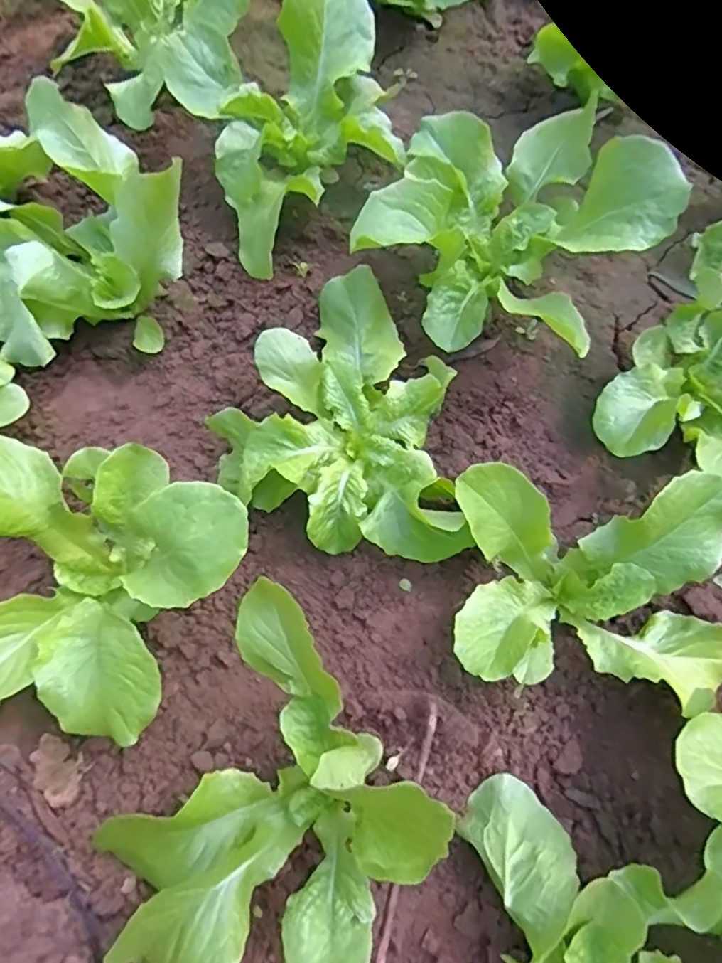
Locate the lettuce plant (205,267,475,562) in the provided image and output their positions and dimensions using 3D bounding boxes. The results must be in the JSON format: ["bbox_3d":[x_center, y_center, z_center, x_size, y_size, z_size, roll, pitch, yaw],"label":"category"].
[{"bbox_3d":[0.011,-0.059,0.581,0.280,0.104,0.267,0,73,-1],"label":"lettuce plant"}]

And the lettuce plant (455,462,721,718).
[{"bbox_3d":[0.221,0.101,0.520,0.274,0.134,0.188,2,73,0],"label":"lettuce plant"}]

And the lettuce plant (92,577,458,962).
[{"bbox_3d":[-0.068,0.260,0.434,0.221,0.182,0.282,32,75,9],"label":"lettuce plant"}]

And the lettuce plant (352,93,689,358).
[{"bbox_3d":[0.173,-0.309,0.600,0.286,0.150,0.325,26,74,7],"label":"lettuce plant"}]

